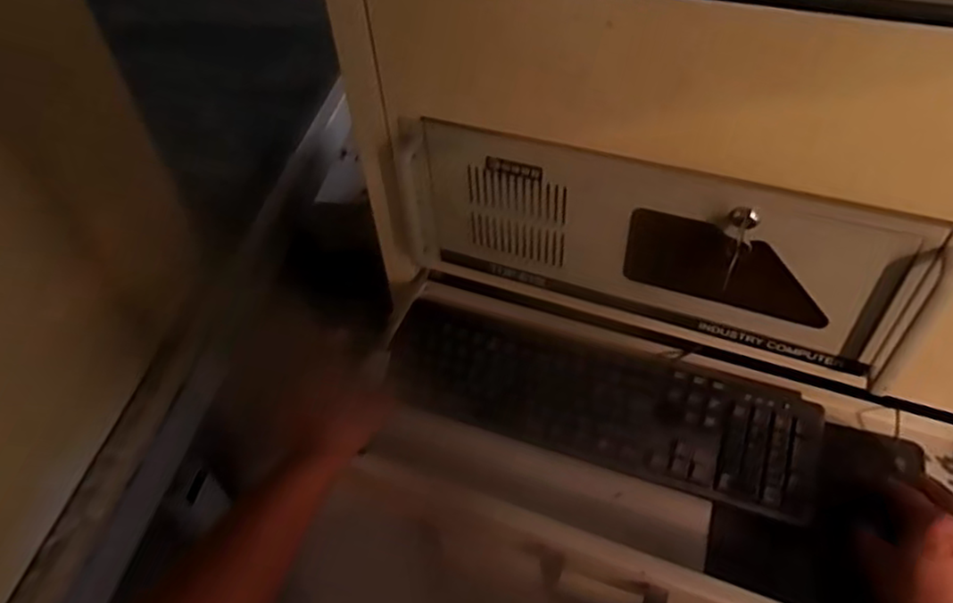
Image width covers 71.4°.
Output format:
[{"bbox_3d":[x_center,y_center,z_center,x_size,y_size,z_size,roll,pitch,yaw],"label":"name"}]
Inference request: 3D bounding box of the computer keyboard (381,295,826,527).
[{"bbox_3d":[0.116,0.097,0.685,0.432,0.028,0.138,14,50,17],"label":"computer keyboard"}]

